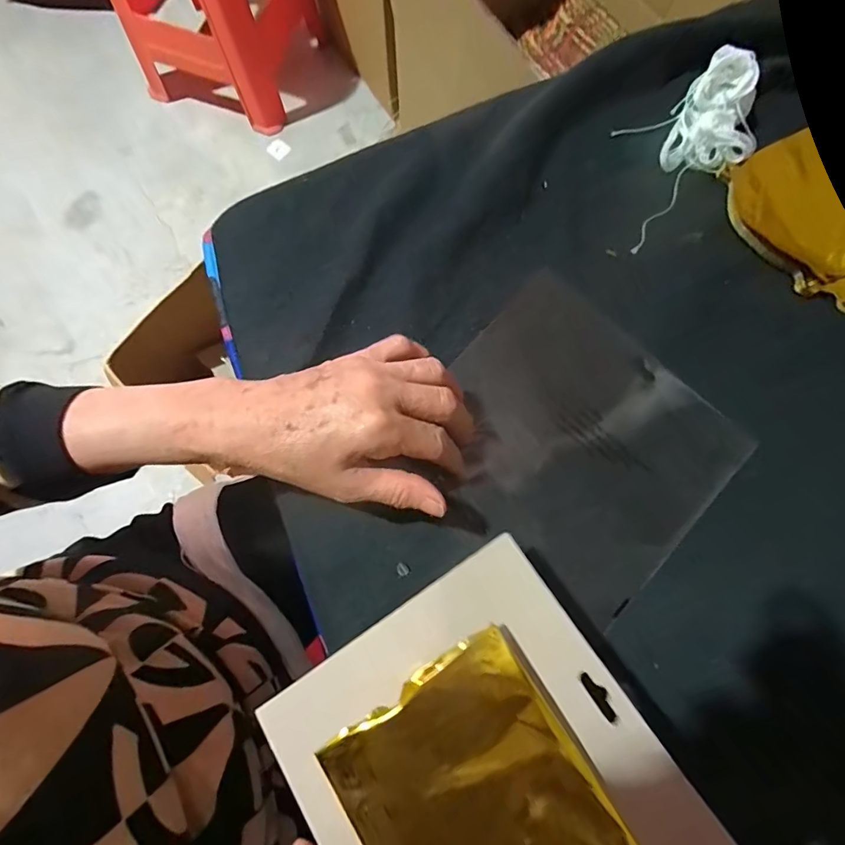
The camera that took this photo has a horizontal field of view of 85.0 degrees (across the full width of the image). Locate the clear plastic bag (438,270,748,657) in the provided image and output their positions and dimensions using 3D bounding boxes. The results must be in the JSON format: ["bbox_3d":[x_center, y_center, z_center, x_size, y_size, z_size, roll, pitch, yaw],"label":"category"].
[{"bbox_3d":[0.106,0.011,0.327,0.195,0.014,0.174,43,84,10],"label":"clear plastic bag"}]

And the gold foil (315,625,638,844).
[{"bbox_3d":[0.030,0.185,0.218,0.104,0.008,0.130,-32,76,-13],"label":"gold foil"}]

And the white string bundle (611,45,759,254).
[{"bbox_3d":[0.198,-0.216,0.357,0.146,0.046,0.085,-37,81,-8],"label":"white string bundle"}]

